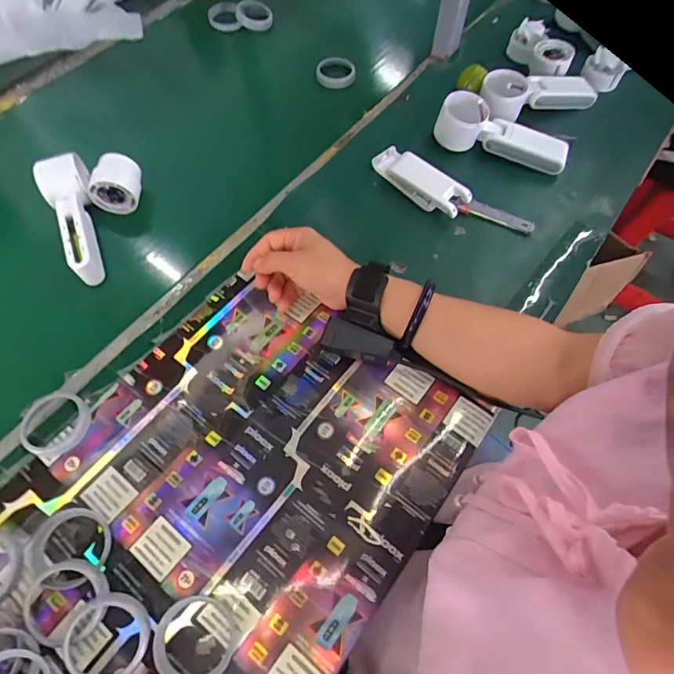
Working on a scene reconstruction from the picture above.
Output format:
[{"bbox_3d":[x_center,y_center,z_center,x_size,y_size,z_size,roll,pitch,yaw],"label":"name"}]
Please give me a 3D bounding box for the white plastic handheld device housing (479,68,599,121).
[{"bbox_3d":[0.267,-0.321,0.591,0.173,0.044,0.060,-15,64,-9],"label":"white plastic handheld device housing"}]

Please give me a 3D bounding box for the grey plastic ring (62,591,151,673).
[{"bbox_3d":[-0.168,0.221,0.334,0.056,0.018,0.057,19,73,-23],"label":"grey plastic ring"}]

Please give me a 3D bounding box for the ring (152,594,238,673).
[{"bbox_3d":[-0.108,0.230,0.342,0.061,0.005,0.059,1,63,-1],"label":"ring"}]

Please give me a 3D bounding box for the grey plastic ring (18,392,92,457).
[{"bbox_3d":[-0.261,0.079,0.416,0.062,0.012,0.059,1,63,-1],"label":"grey plastic ring"}]

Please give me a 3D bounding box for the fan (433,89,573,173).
[{"bbox_3d":[0.211,-0.258,0.579,0.170,0.054,0.052,20,60,-2],"label":"fan"}]

